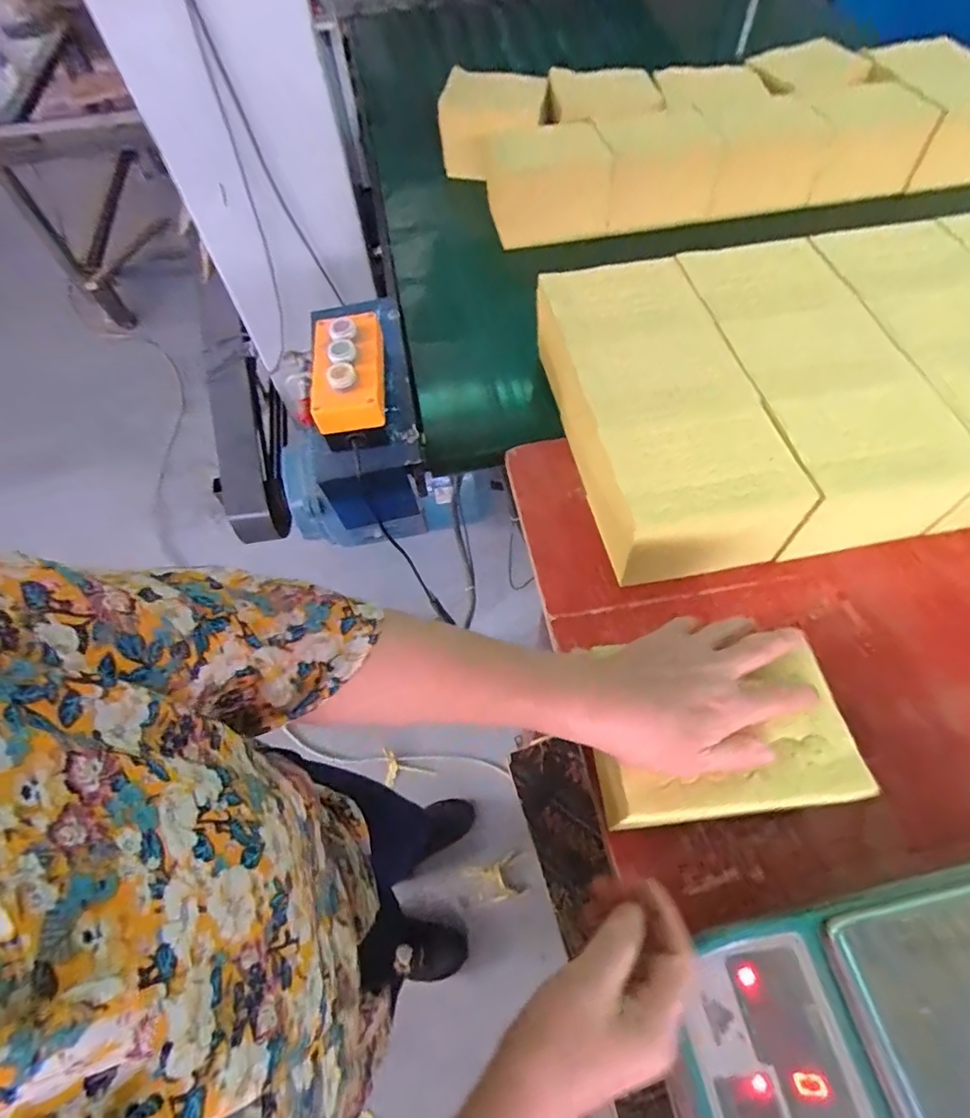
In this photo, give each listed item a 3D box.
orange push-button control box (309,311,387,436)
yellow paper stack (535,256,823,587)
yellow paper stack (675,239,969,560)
[{"bbox_3d":[-0.153,-0.214,0.611,0.081,0.063,0.142,-8,60,-2],"label":"orange push-button control box"},{"bbox_3d":[0.162,-0.162,0.585,0.187,0.112,0.363,-13,61,-5],"label":"yellow paper stack"},{"bbox_3d":[0.336,-0.188,0.591,0.165,0.107,0.348,-11,60,-4],"label":"yellow paper stack"}]

